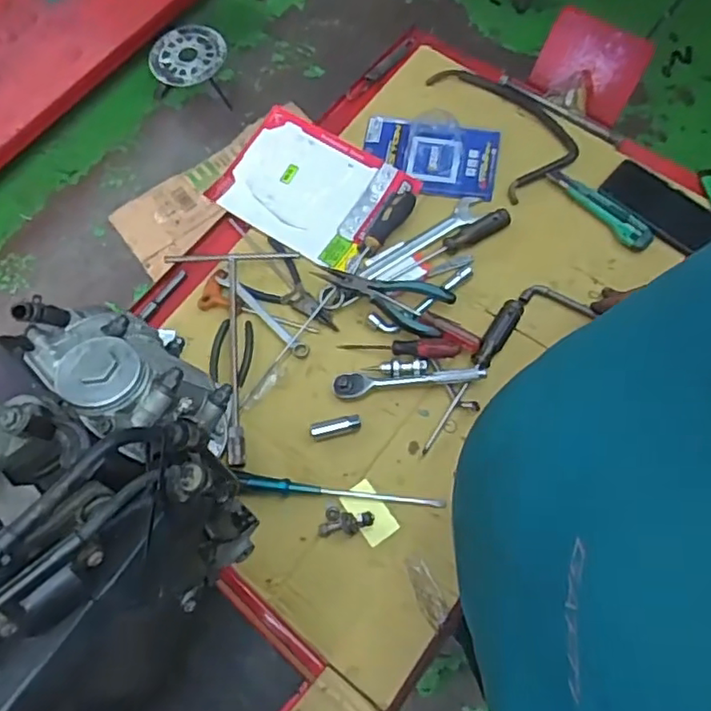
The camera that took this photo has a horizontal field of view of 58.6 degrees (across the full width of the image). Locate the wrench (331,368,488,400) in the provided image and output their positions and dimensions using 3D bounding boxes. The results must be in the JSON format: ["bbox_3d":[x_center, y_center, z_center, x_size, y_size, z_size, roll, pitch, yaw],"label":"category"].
[{"bbox_3d":[0.069,0.038,0.822,0.194,0.029,0.040,1,70,3],"label":"wrench"}]

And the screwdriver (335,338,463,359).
[{"bbox_3d":[0.058,-0.010,0.834,0.157,0.017,0.022,1,69,20],"label":"screwdriver"}]

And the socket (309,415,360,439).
[{"bbox_3d":[-0.025,0.091,0.811,0.066,0.024,0.023,-17,70,-4],"label":"socket"}]

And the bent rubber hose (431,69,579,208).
[{"bbox_3d":[0.233,-0.360,0.976,0.138,0.018,0.259,-25,71,-7],"label":"bent rubber hose"}]

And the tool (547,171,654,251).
[{"bbox_3d":[0.350,-0.212,0.913,0.172,0.011,0.039,40,76,15],"label":"tool"}]

